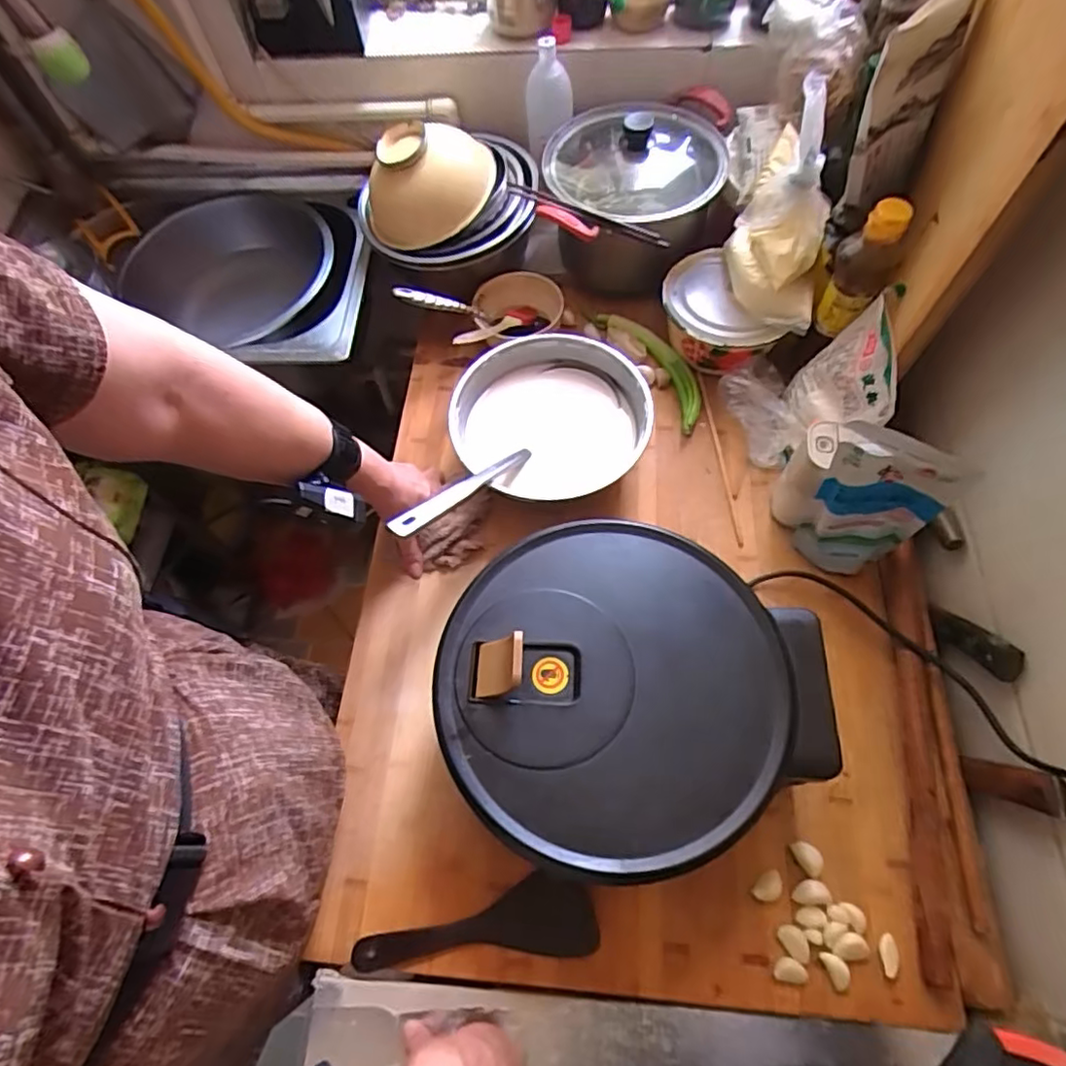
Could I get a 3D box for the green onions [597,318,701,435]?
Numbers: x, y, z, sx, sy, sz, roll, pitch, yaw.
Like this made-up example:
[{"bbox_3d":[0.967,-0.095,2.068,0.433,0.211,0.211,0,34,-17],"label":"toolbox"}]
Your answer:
[{"bbox_3d":[0.165,-0.224,0.791,0.061,0.030,0.218,-25,66,-9],"label":"green onions"}]

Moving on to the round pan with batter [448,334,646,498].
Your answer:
[{"bbox_3d":[0.019,-0.129,0.724,0.218,0.084,0.198,-14,65,-4],"label":"round pan with batter"}]

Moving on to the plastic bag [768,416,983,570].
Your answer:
[{"bbox_3d":[0.312,-0.034,0.607,0.065,0.182,0.133,-41,70,-16],"label":"plastic bag"}]

